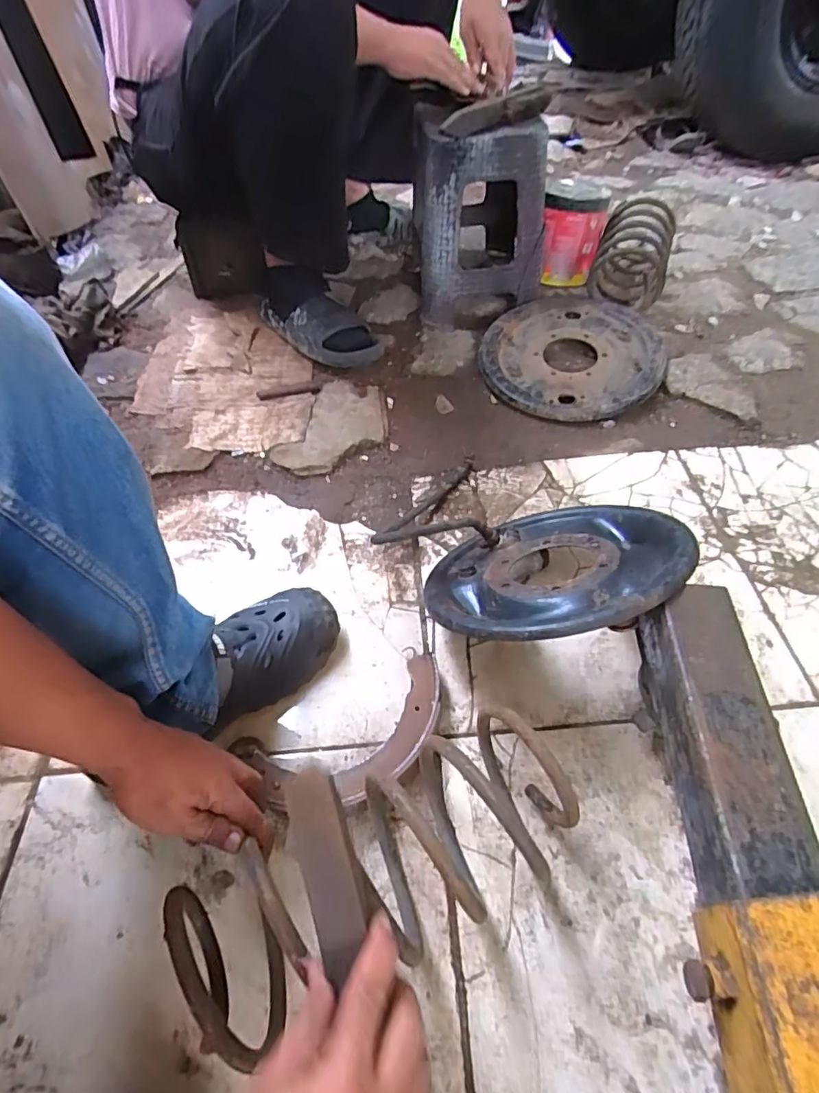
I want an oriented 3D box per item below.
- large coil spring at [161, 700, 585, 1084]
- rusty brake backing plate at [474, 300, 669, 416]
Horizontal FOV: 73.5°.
[{"bbox_3d":[-0.037,0.255,0.433,0.332,0.139,0.135,-23,54,-14],"label":"large coil spring"},{"bbox_3d":[0.275,-0.332,0.951,0.300,0.053,0.309,2,52,5],"label":"rusty brake backing plate"}]

